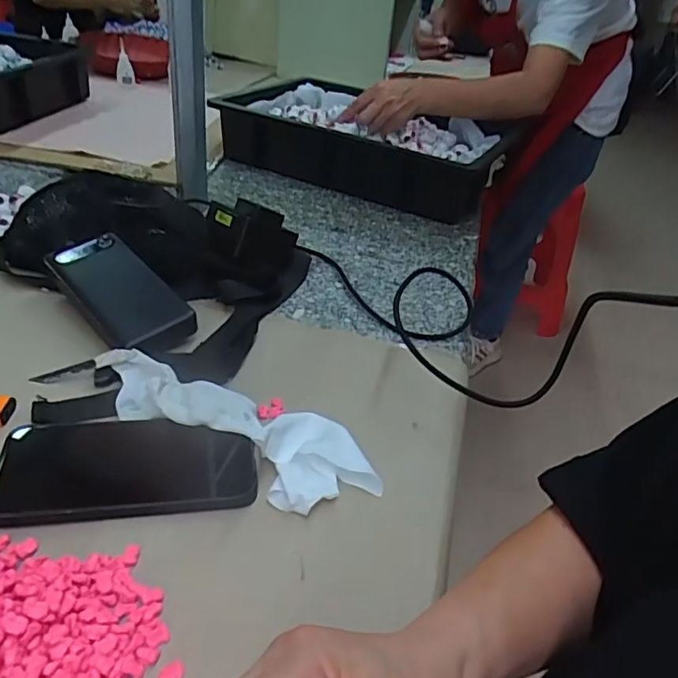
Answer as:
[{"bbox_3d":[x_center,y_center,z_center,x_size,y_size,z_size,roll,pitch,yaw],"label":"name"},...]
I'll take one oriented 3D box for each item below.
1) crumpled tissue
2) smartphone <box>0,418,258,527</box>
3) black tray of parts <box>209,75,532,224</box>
[{"bbox_3d":[-0.080,0.056,0.421,0.232,0.028,0.076,23,36,22],"label":"crumpled tissue"},{"bbox_3d":[-0.142,0.082,0.383,0.167,0.014,0.082,1,34,-10],"label":"smartphone"},{"bbox_3d":[0.049,-0.320,0.938,0.426,0.094,0.296,24,37,24],"label":"black tray of parts"}]

